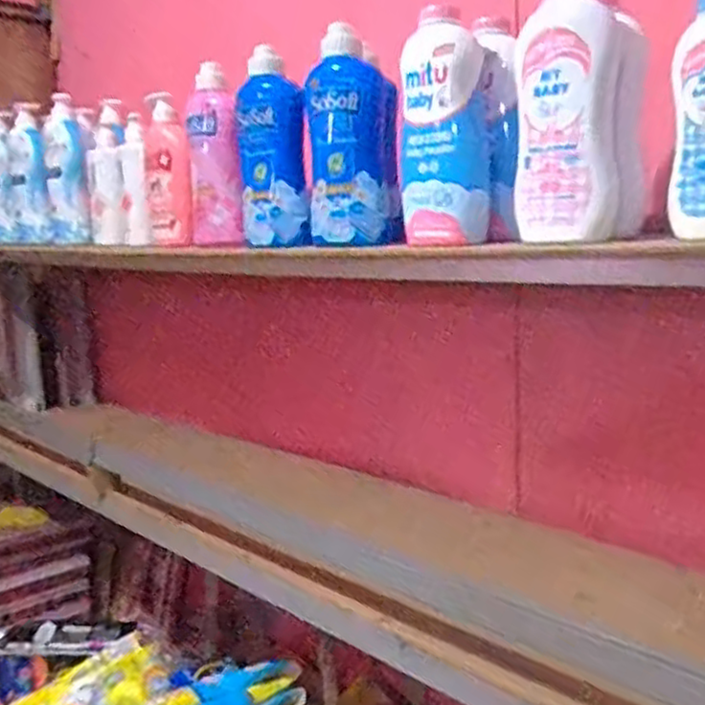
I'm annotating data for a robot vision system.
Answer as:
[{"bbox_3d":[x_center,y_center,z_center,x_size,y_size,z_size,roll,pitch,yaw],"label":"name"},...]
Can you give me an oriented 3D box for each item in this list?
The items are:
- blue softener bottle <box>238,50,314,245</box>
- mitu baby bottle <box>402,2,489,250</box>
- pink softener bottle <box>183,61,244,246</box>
[{"bbox_3d":[-0.098,-0.247,0.867,0.060,0.240,0.099,-9,11,-43],"label":"blue softener bottle"},{"bbox_3d":[0.087,-0.212,0.682,0.077,0.215,0.046,0,8,10],"label":"mitu baby bottle"},{"bbox_3d":[-0.187,-0.260,0.956,0.058,0.224,0.066,-4,9,-20],"label":"pink softener bottle"}]

